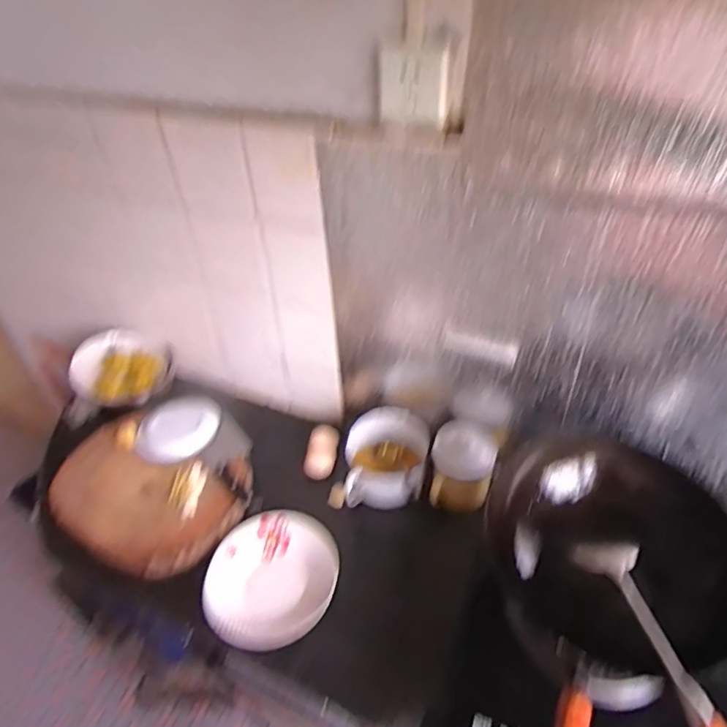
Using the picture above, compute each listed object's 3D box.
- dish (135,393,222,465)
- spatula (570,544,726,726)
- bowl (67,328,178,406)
[{"bbox_3d":[-0.343,0.114,0.979,0.135,0.021,0.150,17,45,22],"label":"dish"},{"bbox_3d":[0.306,0.304,0.523,0.052,0.032,0.332,-5,29,-3],"label":"spatula"},{"bbox_3d":[-0.492,0.008,1.119,0.204,0.074,0.181,21,46,25],"label":"bowl"}]

